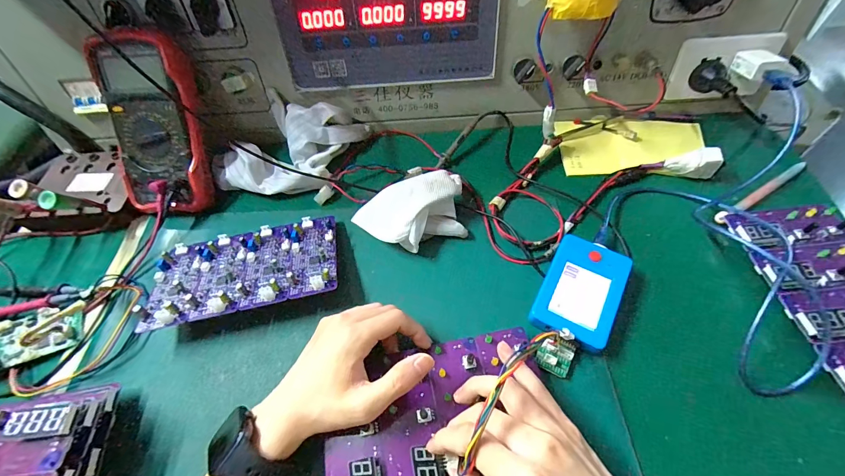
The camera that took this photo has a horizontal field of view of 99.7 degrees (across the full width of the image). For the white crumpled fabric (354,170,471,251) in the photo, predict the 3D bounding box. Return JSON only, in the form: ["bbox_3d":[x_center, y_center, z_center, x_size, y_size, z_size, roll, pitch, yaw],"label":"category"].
[{"bbox_3d":[-0.010,-0.025,0.395,0.127,0.046,0.073,-17,57,-7],"label":"white crumpled fabric"}]

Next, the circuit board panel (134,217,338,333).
[{"bbox_3d":[-0.185,0.029,0.370,0.188,0.016,0.105,-13,46,-5],"label":"circuit board panel"}]

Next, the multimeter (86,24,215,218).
[{"bbox_3d":[-0.312,-0.130,0.411,0.106,0.203,0.049,-6,12,0],"label":"multimeter"}]

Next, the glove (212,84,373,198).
[{"bbox_3d":[-0.174,-0.119,0.460,0.174,0.060,0.120,5,57,7],"label":"glove"}]

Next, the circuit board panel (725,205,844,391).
[{"bbox_3d":[0.388,0.046,0.330,0.112,0.020,0.187,-5,56,0],"label":"circuit board panel"}]

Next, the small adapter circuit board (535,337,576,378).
[{"bbox_3d":[0.120,0.105,0.321,0.029,0.007,0.031,27,81,6],"label":"small adapter circuit board"}]

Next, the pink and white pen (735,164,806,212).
[{"bbox_3d":[0.412,-0.063,0.420,0.119,0.010,0.011,-28,59,-14],"label":"pink and white pen"}]

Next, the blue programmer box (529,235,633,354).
[{"bbox_3d":[0.155,0.052,0.349,0.069,0.024,0.104,24,61,18],"label":"blue programmer box"}]

